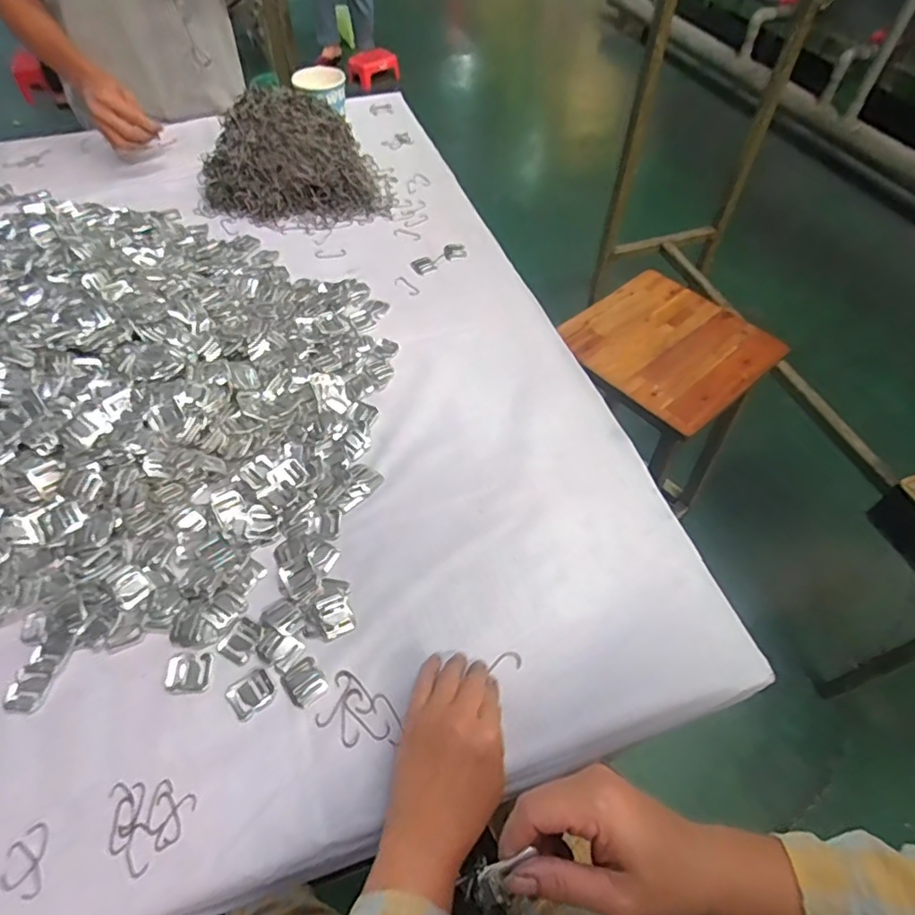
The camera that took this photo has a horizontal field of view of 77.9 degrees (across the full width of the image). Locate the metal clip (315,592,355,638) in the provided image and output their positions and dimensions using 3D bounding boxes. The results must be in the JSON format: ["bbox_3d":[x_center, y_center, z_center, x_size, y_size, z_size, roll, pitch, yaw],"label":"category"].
[{"bbox_3d":[-0.108,0.139,0.503,0.025,0.008,0.034,-21,57,-16],"label":"metal clip"}]

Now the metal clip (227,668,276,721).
[{"bbox_3d":[-0.168,0.192,0.463,0.034,0.004,0.032,-32,60,-22],"label":"metal clip"}]

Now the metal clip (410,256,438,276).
[{"bbox_3d":[-0.048,-0.275,0.807,0.032,0.004,0.031,-28,59,-20],"label":"metal clip"}]

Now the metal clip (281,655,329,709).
[{"bbox_3d":[-0.127,0.186,0.470,0.030,0.004,0.037,-31,60,-22],"label":"metal clip"}]

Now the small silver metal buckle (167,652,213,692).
[{"bbox_3d":[-0.224,0.178,0.471,0.035,0.004,0.031,-2,54,-3],"label":"small silver metal buckle"}]

